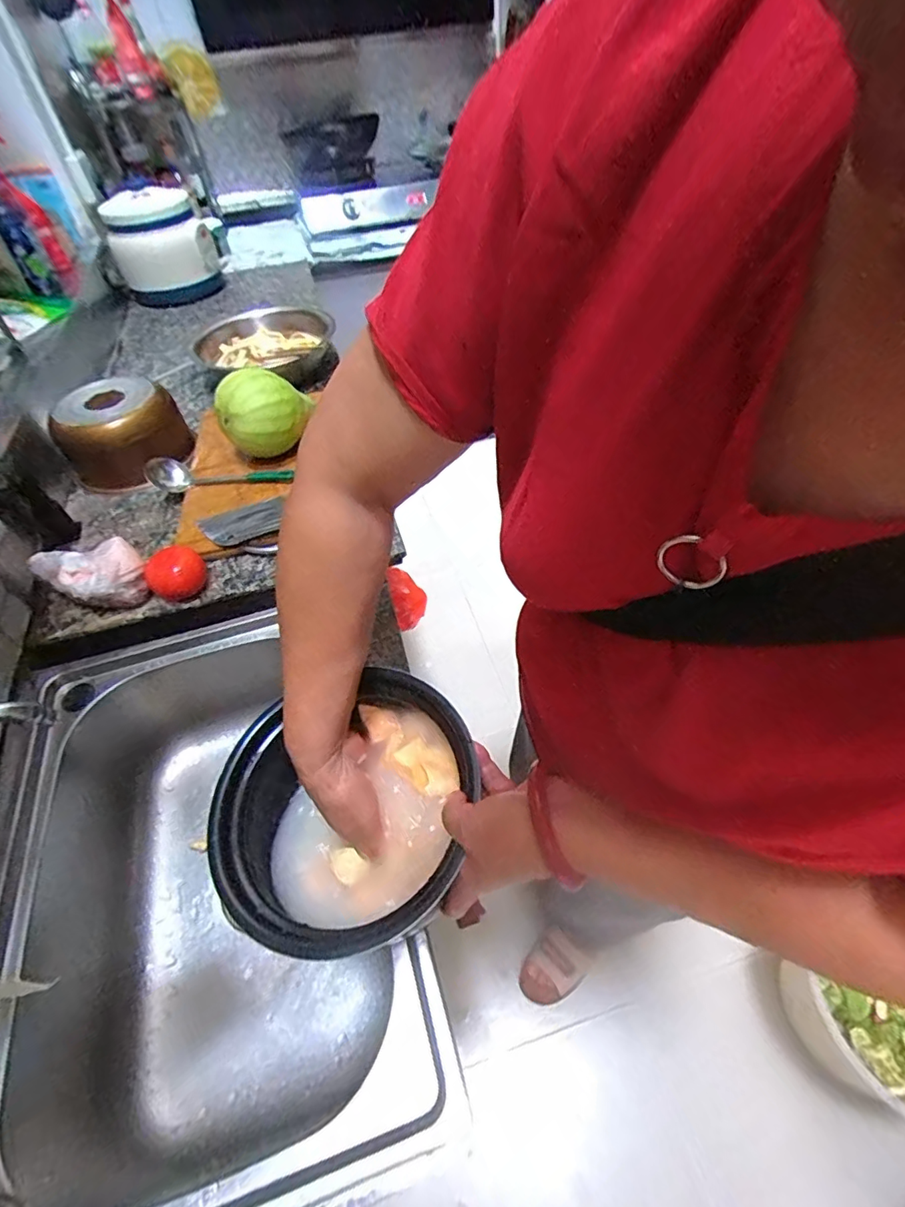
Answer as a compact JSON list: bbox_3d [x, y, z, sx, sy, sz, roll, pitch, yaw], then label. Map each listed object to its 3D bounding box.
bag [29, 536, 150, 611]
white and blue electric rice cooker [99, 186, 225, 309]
[{"bbox_3d":[-0.460,-0.044,0.647,0.135,0.074,0.082,23,56,22],"label":"bag"},{"bbox_3d":[-0.760,-0.952,1.345,0.212,0.221,0.230,27,57,24],"label":"white and blue electric rice cooker"}]

